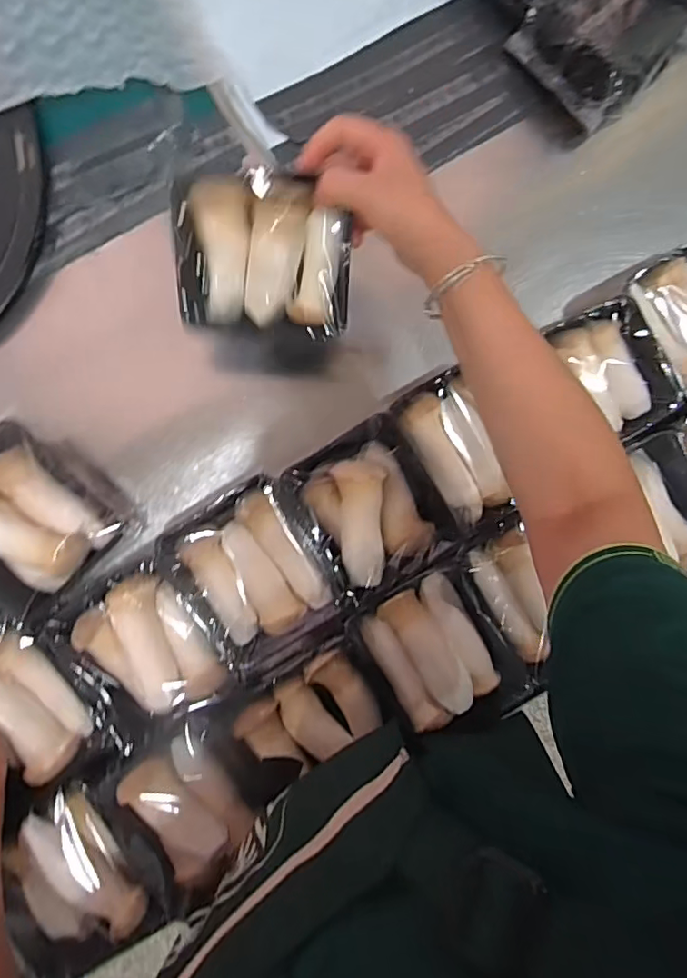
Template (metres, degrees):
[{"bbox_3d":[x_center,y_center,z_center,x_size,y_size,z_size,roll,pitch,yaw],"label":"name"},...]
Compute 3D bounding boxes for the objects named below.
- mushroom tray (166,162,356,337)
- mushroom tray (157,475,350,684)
[{"bbox_3d":[-0.064,-0.194,0.444,0.138,0.043,0.119,5,123,-1],"label":"mushroom tray"},{"bbox_3d":[-0.081,0.078,0.502,0.118,0.053,0.156,-31,93,-6],"label":"mushroom tray"}]

